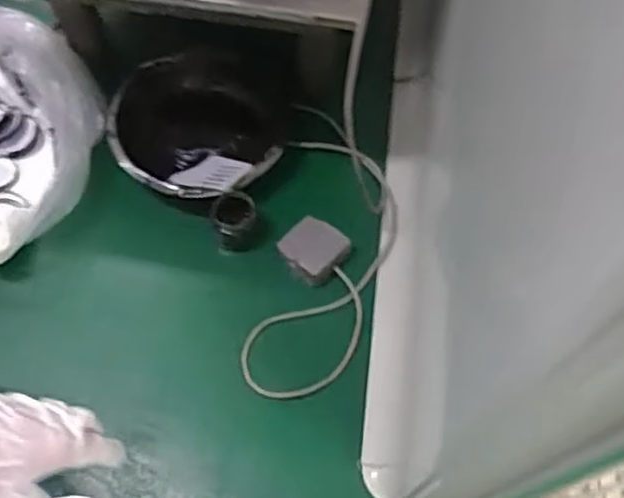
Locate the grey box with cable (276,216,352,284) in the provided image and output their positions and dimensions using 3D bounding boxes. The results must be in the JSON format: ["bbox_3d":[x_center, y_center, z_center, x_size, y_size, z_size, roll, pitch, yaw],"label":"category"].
[{"bbox_3d":[0.001,-0.002,0.981,0.084,0.027,0.077,39,68,16],"label":"grey box with cable"}]

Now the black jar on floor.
[{"bbox_3d":[-0.107,-0.038,0.983,0.073,0.055,0.081,-16,65,-11],"label":"black jar on floor"}]

